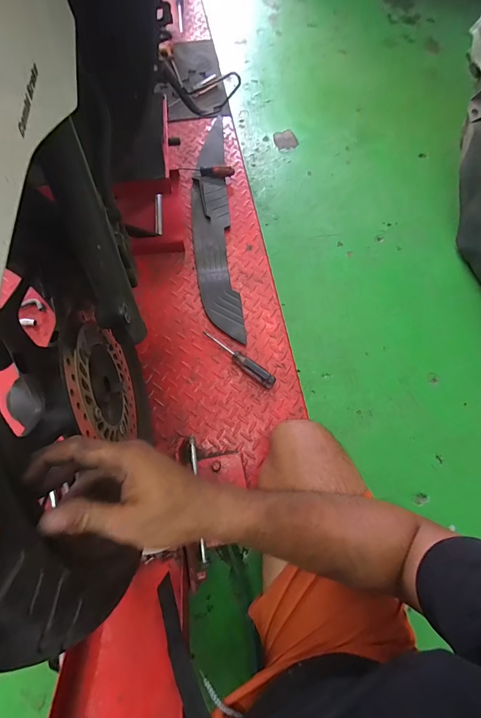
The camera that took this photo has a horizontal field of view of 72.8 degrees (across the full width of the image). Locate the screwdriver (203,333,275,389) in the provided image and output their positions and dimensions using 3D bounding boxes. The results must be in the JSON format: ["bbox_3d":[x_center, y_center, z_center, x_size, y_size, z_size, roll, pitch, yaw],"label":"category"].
[{"bbox_3d":[-0.003,-0.005,0.687,0.183,0.031,0.028,39,76,10],"label":"screwdriver"}]

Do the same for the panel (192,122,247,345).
[{"bbox_3d":[-0.066,-0.337,0.792,0.103,0.024,0.618,-4,73,-3],"label":"panel"}]

